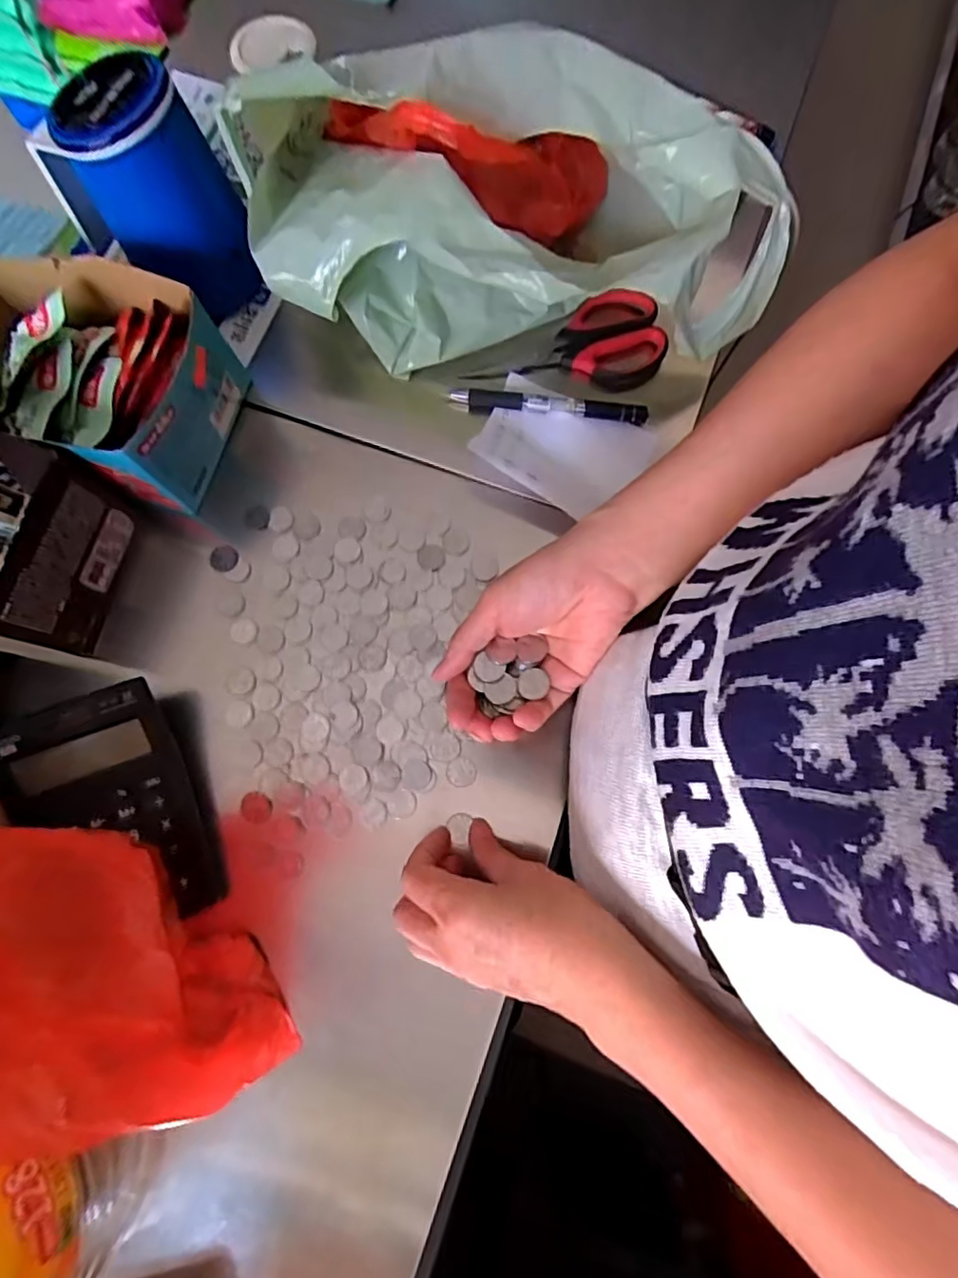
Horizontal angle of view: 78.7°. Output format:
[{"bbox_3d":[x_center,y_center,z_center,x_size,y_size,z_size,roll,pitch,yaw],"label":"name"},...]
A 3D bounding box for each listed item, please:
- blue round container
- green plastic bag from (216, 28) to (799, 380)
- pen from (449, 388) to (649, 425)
[{"bbox_3d":[-0.197,-0.277,0.372,0.078,0.109,0.080,0,77,0],"label":"blue round container"},{"bbox_3d":[0.019,-0.268,0.371,0.335,0.120,0.169,12,77,3],"label":"green plastic bag"},{"bbox_3d":[0.047,-0.159,0.398,0.132,0.013,0.009,9,77,2],"label":"pen"}]

